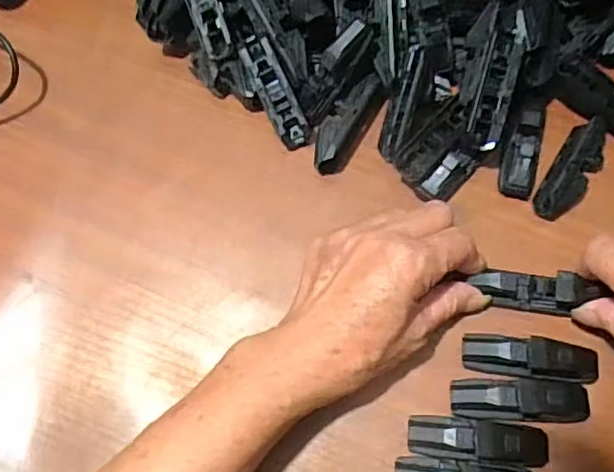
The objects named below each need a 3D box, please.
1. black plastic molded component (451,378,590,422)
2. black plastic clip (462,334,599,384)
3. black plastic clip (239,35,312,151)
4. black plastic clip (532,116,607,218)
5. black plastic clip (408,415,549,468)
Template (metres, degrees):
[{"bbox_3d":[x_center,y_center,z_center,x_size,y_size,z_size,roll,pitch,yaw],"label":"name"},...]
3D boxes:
[{"bbox_3d":[0.118,0.090,0.327,0.075,0.024,0.021,2,70,3],"label":"black plastic molded component"},{"bbox_3d":[0.127,0.068,0.337,0.075,0.020,0.021,6,71,5],"label":"black plastic clip"},{"bbox_3d":[-0.020,-0.093,0.388,0.020,0.014,0.075,-25,95,-7],"label":"black plastic clip"},{"bbox_3d":[0.167,-0.042,0.371,0.026,0.025,0.072,30,74,12],"label":"black plastic clip"},{"bbox_3d":[0.094,0.111,0.325,0.075,0.023,0.022,5,71,4],"label":"black plastic clip"}]

